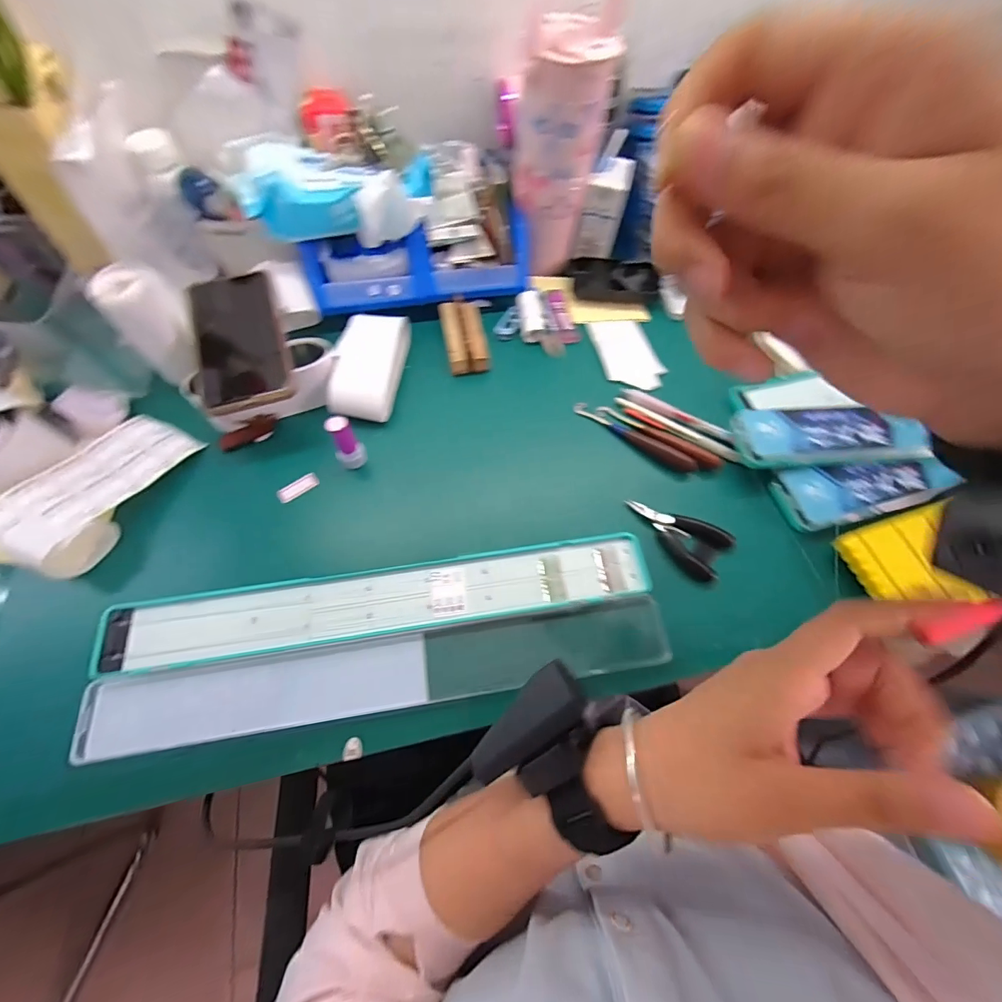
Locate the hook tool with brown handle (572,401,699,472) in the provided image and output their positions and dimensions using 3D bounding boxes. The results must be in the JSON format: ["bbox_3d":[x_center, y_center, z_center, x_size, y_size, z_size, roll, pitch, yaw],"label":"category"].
[{"bbox_3d":[0.137,-0.066,0.446,0.135,0.016,0.017,34,68,13],"label":"hook tool with brown handle"}]

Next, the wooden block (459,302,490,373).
[{"bbox_3d":[-0.029,-0.185,0.482,0.025,0.026,0.086,-8,72,-5],"label":"wooden block"}]

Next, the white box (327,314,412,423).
[{"bbox_3d":[-0.139,-0.139,0.449,0.062,0.038,0.123,7,65,1],"label":"white box"}]

